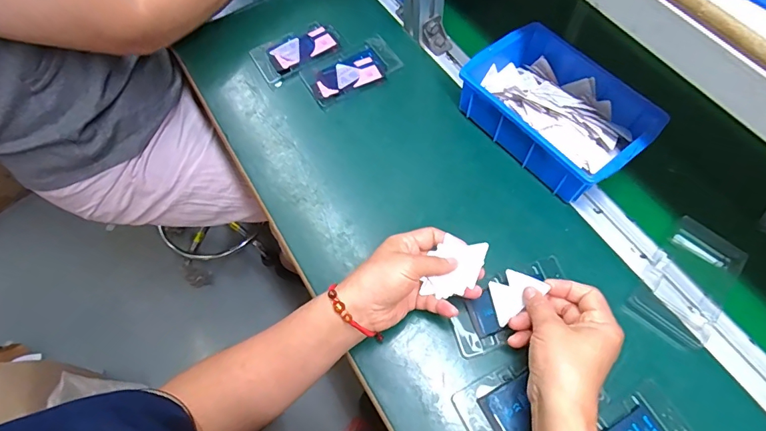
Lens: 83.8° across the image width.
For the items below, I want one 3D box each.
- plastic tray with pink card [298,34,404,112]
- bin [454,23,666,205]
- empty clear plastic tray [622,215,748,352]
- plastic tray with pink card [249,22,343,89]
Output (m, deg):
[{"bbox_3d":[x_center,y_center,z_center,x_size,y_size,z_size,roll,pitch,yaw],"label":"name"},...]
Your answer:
[{"bbox_3d":[-0.041,-0.199,0.587,0.132,0.009,0.074,-31,67,-10],"label":"plastic tray with pink card"},{"bbox_3d":[0.207,-0.126,0.508,0.150,0.066,0.202,-35,68,-12],"label":"bin"},{"bbox_3d":[0.313,0.069,0.440,0.074,0.012,0.132,37,73,18],"label":"empty clear plastic tray"},{"bbox_3d":[-0.121,-0.233,0.606,0.121,0.011,0.069,-32,68,-11],"label":"plastic tray with pink card"}]

